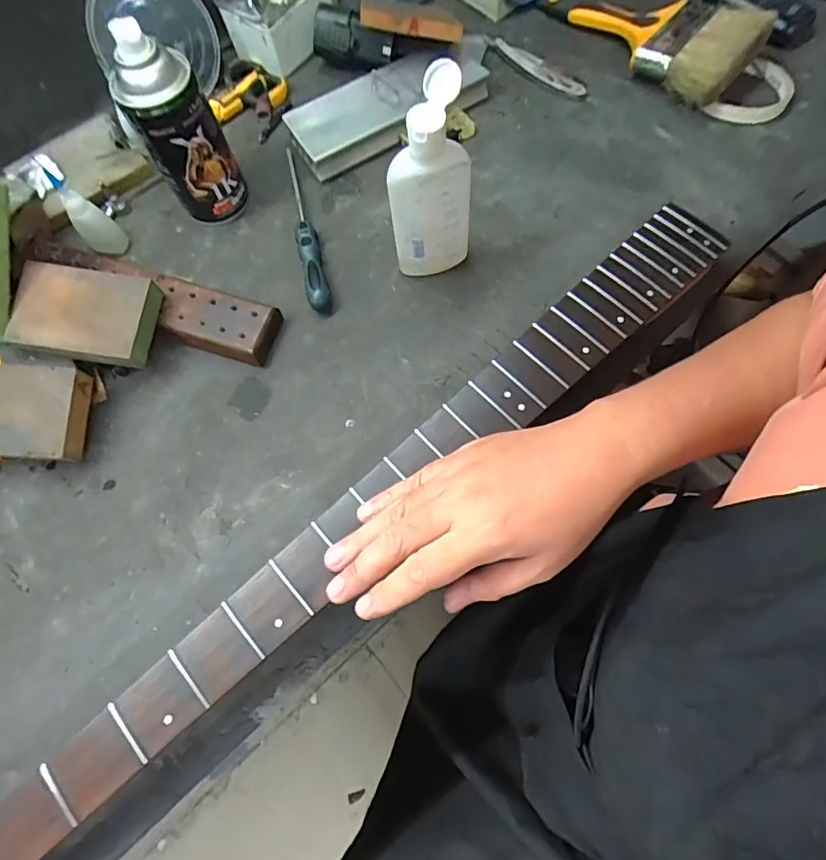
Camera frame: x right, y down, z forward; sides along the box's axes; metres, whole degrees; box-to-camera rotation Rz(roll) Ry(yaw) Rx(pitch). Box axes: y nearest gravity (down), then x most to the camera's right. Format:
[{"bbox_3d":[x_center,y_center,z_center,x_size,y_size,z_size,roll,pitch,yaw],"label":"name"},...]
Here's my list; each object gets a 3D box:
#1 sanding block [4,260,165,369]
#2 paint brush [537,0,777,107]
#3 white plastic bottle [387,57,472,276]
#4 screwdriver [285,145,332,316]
[{"bbox_3d":[-0.264,-0.092,0.404,0.100,0.017,0.073,9,80,-5],"label":"sanding block"},{"bbox_3d":[0.222,-0.402,0.500,0.218,0.036,0.109,39,83,26],"label":"paint brush"},{"bbox_3d":[0.014,-0.185,0.390,0.065,0.153,0.043,-7,69,1],"label":"white plastic bottle"},{"bbox_3d":[-0.103,-0.195,0.469,0.020,0.019,0.194,-14,69,-2],"label":"screwdriver"}]

